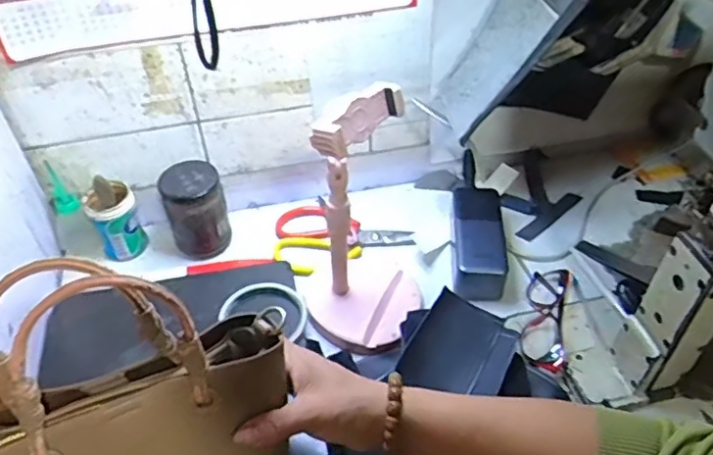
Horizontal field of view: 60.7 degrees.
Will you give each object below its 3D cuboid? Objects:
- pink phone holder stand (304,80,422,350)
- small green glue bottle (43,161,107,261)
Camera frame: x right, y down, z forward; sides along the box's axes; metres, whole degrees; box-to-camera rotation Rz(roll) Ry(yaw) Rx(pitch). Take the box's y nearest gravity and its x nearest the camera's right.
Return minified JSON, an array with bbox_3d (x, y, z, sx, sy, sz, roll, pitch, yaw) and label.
[{"bbox_3d":[0.004,-0.017,0.562,0.115,0.255,0.136,-2,44,0],"label":"pink phone holder stand"},{"bbox_3d":[-0.332,-0.013,0.700,0.040,0.101,0.057,-28,49,-24],"label":"small green glue bottle"}]

